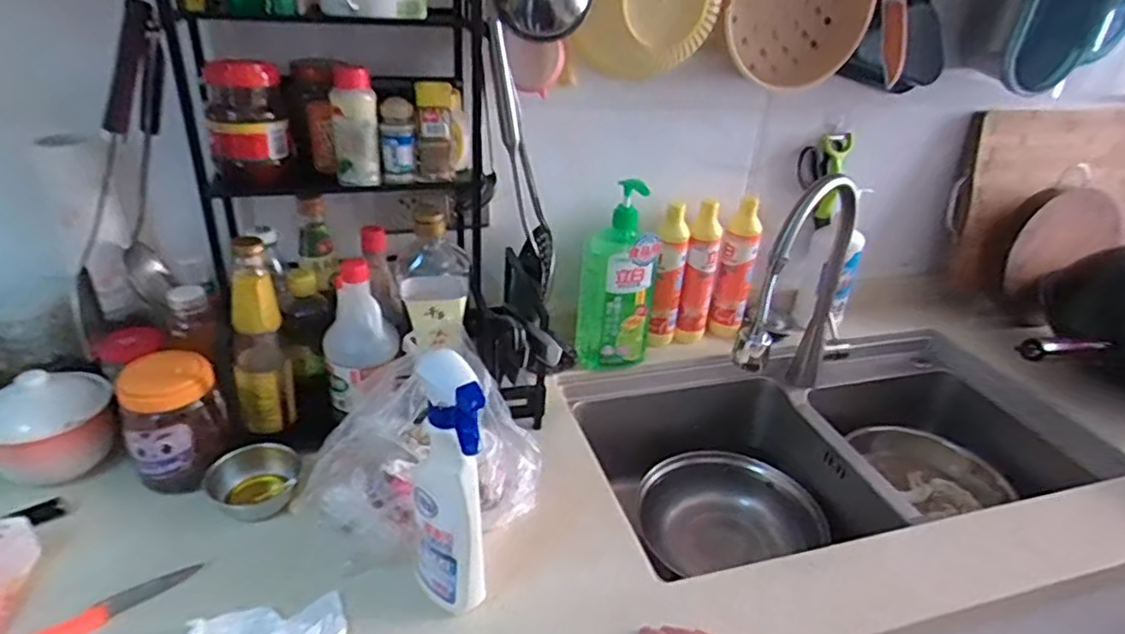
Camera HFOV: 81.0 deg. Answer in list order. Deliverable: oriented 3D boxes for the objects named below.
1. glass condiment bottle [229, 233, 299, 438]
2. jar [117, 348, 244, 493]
[{"bbox_3d":[-0.350,0.024,0.755,0.061,0.221,0.063,-11,32,-25],"label":"glass condiment bottle"},{"bbox_3d":[-0.431,0.117,0.742,0.102,0.129,0.093,-18,35,-34],"label":"jar"}]

